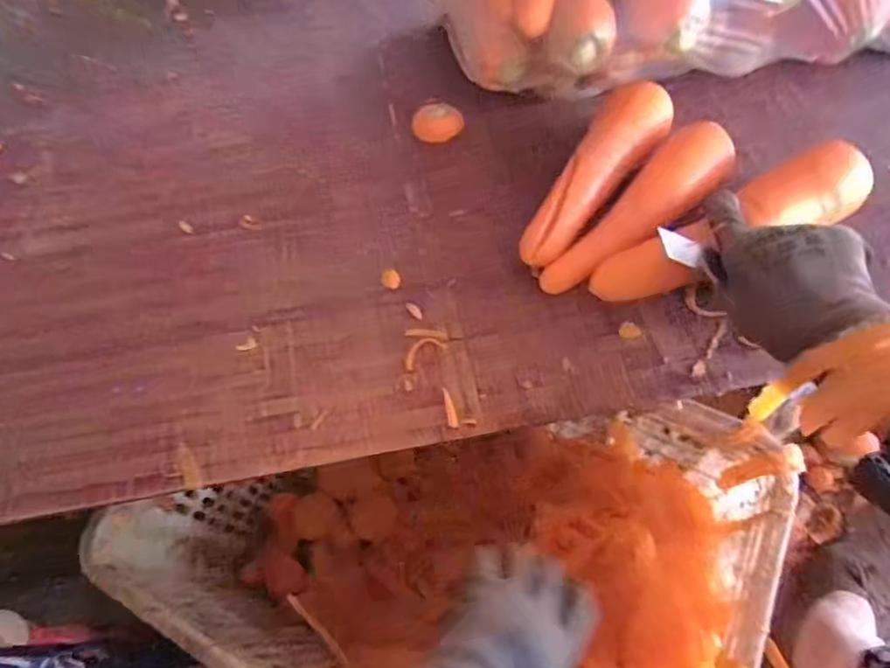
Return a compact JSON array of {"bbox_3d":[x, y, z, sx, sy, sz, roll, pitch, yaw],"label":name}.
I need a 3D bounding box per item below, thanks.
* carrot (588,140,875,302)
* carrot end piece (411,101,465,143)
[{"bbox_3d":[0.225,-0.083,0.441,0.229,0.046,0.055,-25,62,2],"label":"carrot"},{"bbox_3d":[-0.007,-0.214,0.572,0.050,0.017,0.036,4,61,6],"label":"carrot end piece"}]

